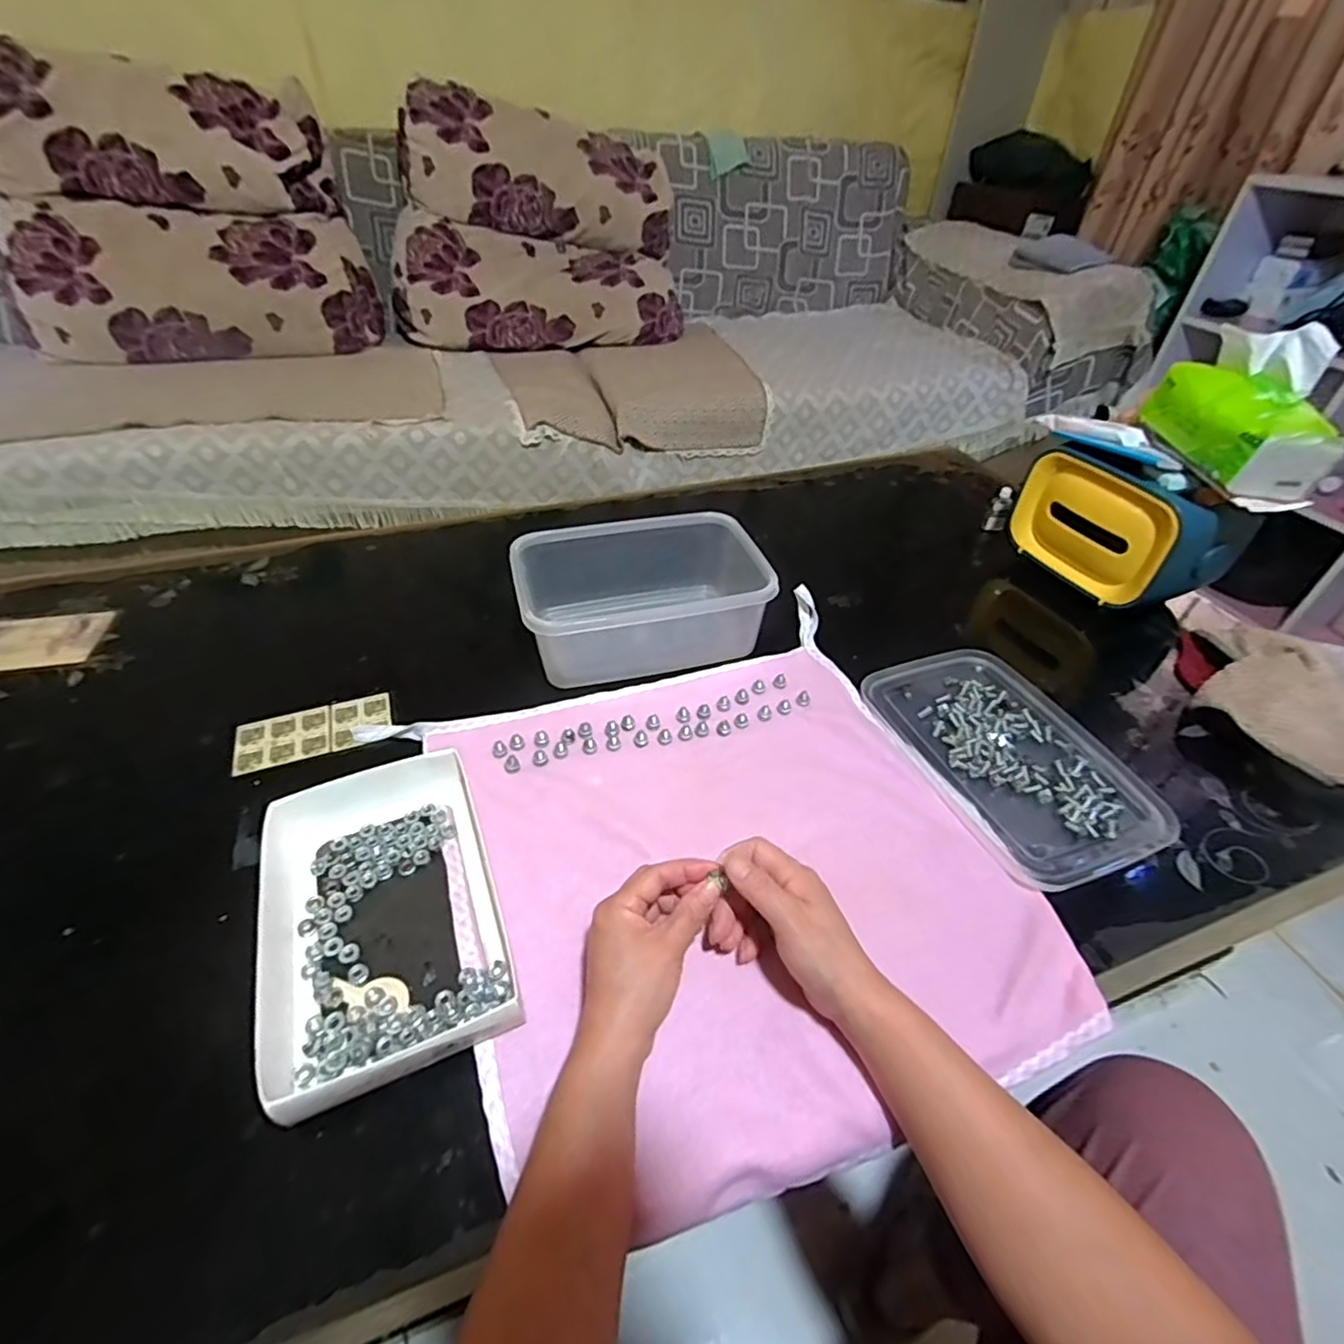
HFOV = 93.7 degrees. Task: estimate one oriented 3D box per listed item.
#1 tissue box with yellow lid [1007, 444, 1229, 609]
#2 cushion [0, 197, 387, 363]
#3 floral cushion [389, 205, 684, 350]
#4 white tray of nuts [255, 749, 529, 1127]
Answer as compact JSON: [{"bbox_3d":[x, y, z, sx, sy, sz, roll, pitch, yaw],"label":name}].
[{"bbox_3d":[0.493,-0.166,0.707,0.082,0.128,0.194,-13,44,-16],"label":"tissue box with yellow lid"},{"bbox_3d":[-1.004,-0.843,1.368,0.652,0.246,0.265,-9,42,-13],"label":"cushion"},{"bbox_3d":[-0.319,-0.949,1.557,0.701,0.214,0.225,-7,43,-11],"label":"floral cushion"},{"bbox_3d":[-0.190,0.154,0.418,0.136,0.034,0.211,-15,44,-20],"label":"white tray of nuts"}]

